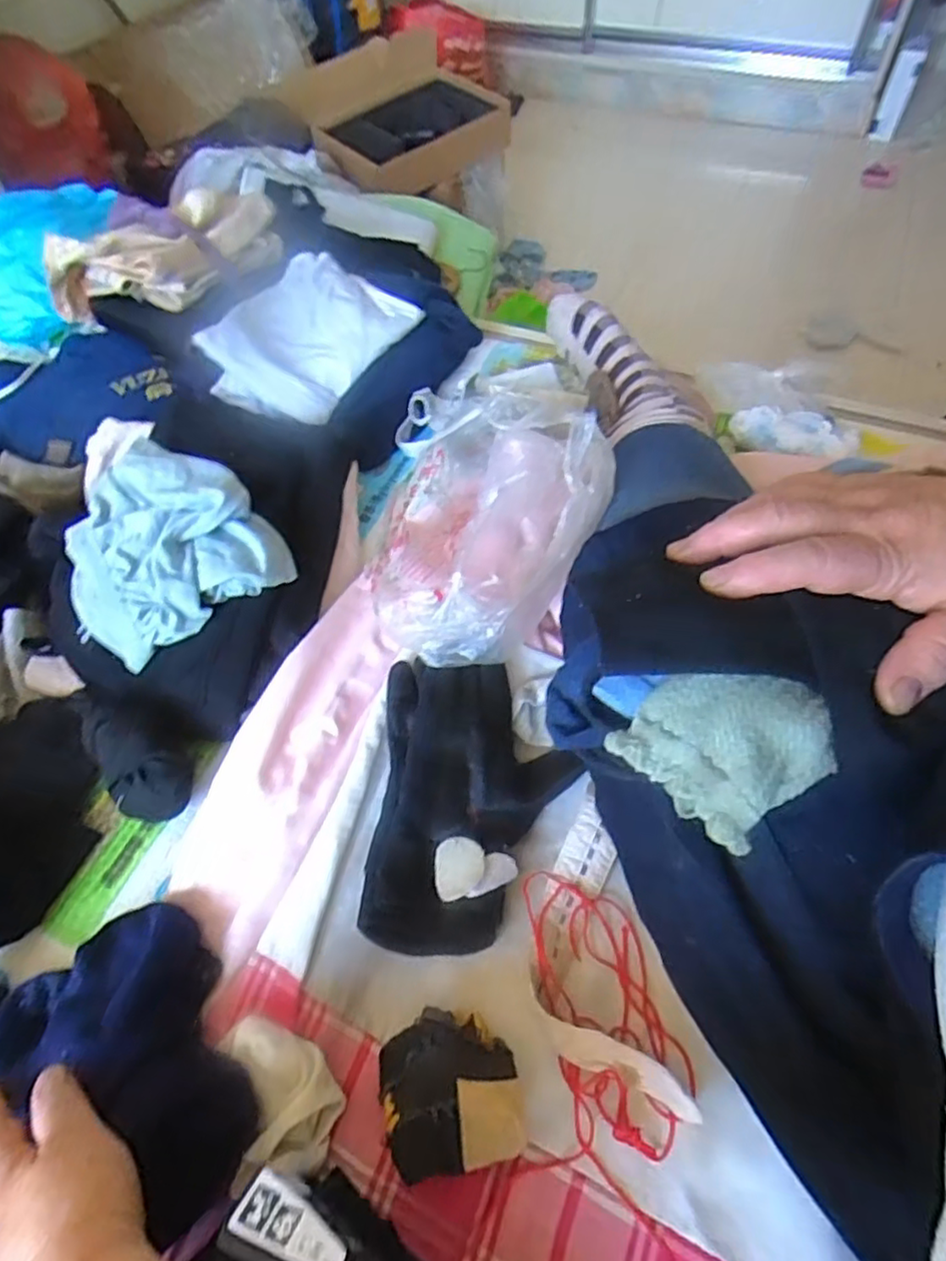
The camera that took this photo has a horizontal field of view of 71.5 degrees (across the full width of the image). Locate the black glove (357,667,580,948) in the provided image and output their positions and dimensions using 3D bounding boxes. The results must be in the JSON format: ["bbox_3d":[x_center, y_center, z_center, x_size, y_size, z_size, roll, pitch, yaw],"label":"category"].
[{"bbox_3d":[-0.004,0.120,0.472,0.127,0.061,0.197,1,57,3],"label":"black glove"}]

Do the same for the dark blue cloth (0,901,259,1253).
[{"bbox_3d":[-0.202,0.242,0.397,0.176,0.044,0.118,23,61,16],"label":"dark blue cloth"}]

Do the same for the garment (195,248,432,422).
[{"bbox_3d":[-0.180,-0.319,0.725,0.154,0.040,0.209,36,74,0],"label":"garment"}]

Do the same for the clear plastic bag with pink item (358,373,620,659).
[{"bbox_3d":[0.018,-0.100,0.574,0.193,0.085,0.291,4,58,5],"label":"clear plastic bag with pink item"}]

